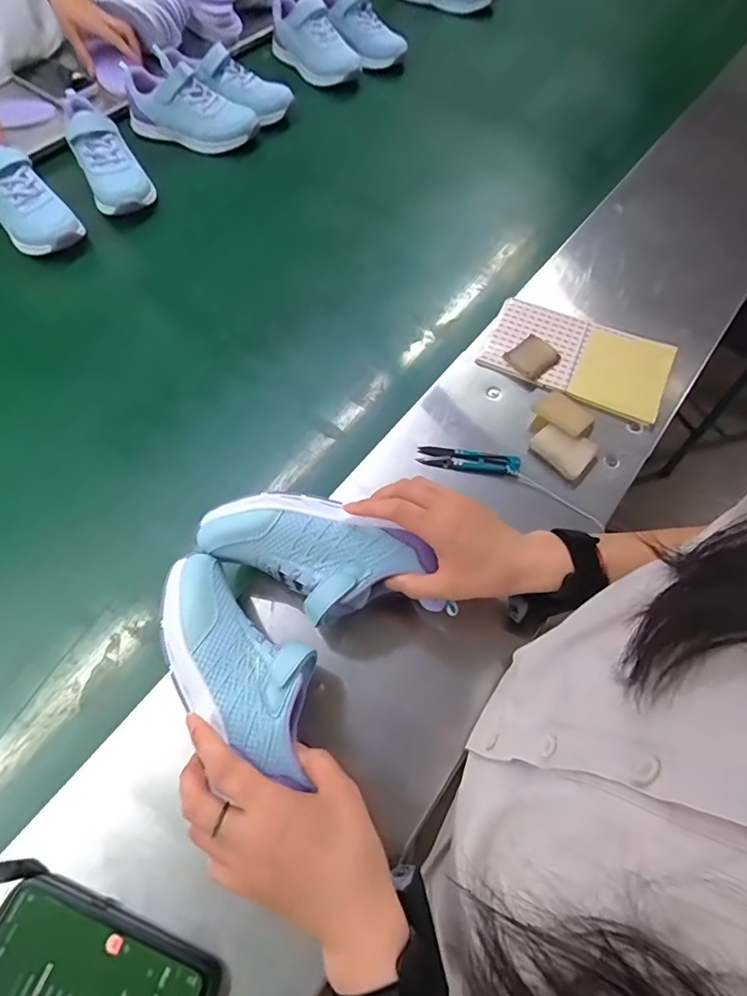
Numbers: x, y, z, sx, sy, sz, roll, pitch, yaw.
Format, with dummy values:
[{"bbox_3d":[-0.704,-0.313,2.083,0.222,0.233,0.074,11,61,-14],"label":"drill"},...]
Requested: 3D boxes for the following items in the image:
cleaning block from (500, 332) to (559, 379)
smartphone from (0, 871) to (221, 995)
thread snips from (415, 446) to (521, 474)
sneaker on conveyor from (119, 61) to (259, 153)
[{"bbox_3d":[0.190,-0.170,0.593,0.055,0.012,0.046,-39,69,-21],"label":"cleaning block"},{"bbox_3d":[-0.193,0.329,0.337,0.162,0.015,0.078,20,63,8],"label":"smartphone"},{"bbox_3d":[0.103,-0.042,0.536,0.106,0.013,0.025,7,59,3],"label":"thread snips"},{"bbox_3d":[-0.305,-0.651,0.825,0.219,0.080,0.088,22,62,10],"label":"sneaker on conveyor"}]

